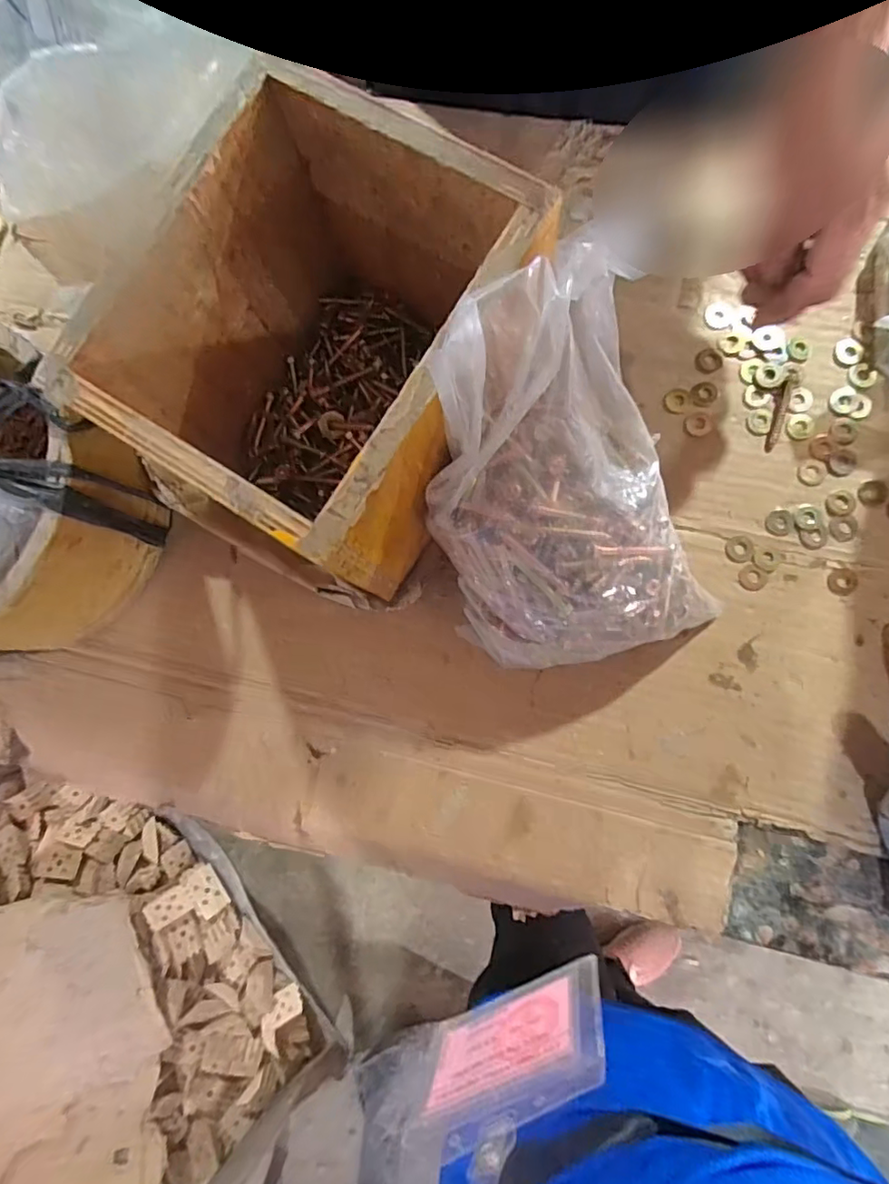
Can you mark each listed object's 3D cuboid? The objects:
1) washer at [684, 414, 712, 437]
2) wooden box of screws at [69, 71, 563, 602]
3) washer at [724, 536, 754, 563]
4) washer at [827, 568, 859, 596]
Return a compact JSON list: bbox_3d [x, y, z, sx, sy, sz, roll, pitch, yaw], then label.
[{"bbox_3d":[0.188,-0.124,0.413,0.021,0.004,0.018,-6,83,5],"label":"washer"},{"bbox_3d":[-0.067,-0.136,0.355,0.182,0.177,0.202,33,87,8],"label":"wooden box of screws"},{"bbox_3d":[0.211,-0.031,0.398,0.019,0.004,0.019,-1,83,6],"label":"washer"},{"bbox_3d":[0.277,-0.007,0.388,0.019,0.004,0.018,-1,83,6],"label":"washer"}]

